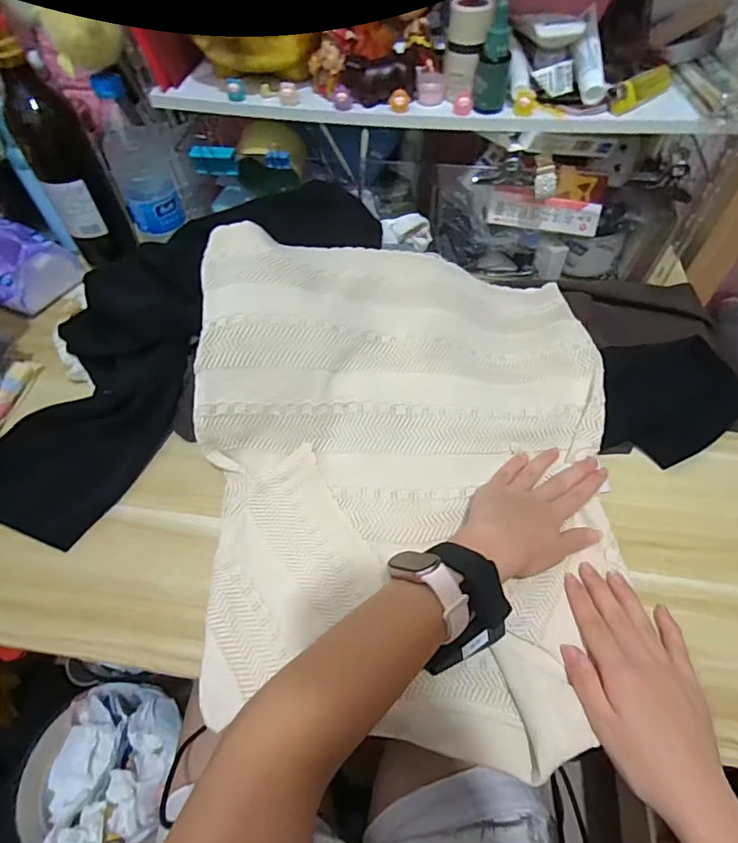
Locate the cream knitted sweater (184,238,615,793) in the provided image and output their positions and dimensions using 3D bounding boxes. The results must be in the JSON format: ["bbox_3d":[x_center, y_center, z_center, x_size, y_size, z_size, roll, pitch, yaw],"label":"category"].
[{"bbox_3d":[0.032,0.010,0.412,0.367,0.141,0.443,0,55,4],"label":"cream knitted sweater"}]

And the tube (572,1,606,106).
[{"bbox_3d":[0.216,-0.363,0.469,0.022,0.016,0.111,2,79,5],"label":"tube"}]

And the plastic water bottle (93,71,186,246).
[{"bbox_3d":[-0.270,-0.302,0.556,0.070,0.162,0.059,-20,57,-12],"label":"plastic water bottle"}]

